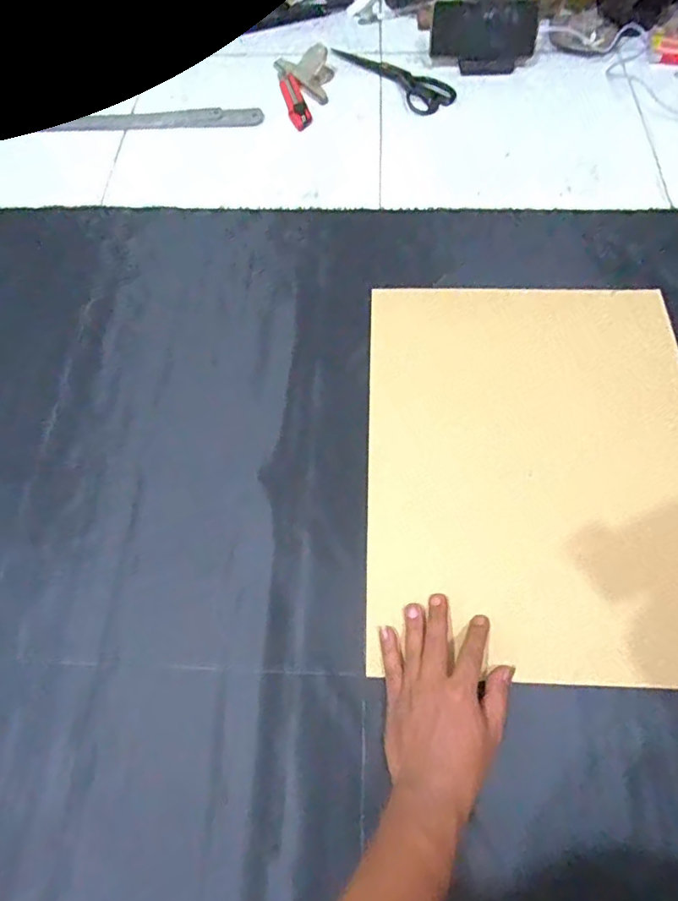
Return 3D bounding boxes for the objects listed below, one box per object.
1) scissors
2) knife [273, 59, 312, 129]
[{"bbox_3d":[0.086,-0.609,0.857,0.070,0.017,0.222,-37,69,-14],"label":"scissors"},{"bbox_3d":[-0.076,-0.570,0.847,0.032,0.011,0.174,-15,65,-5],"label":"knife"}]

